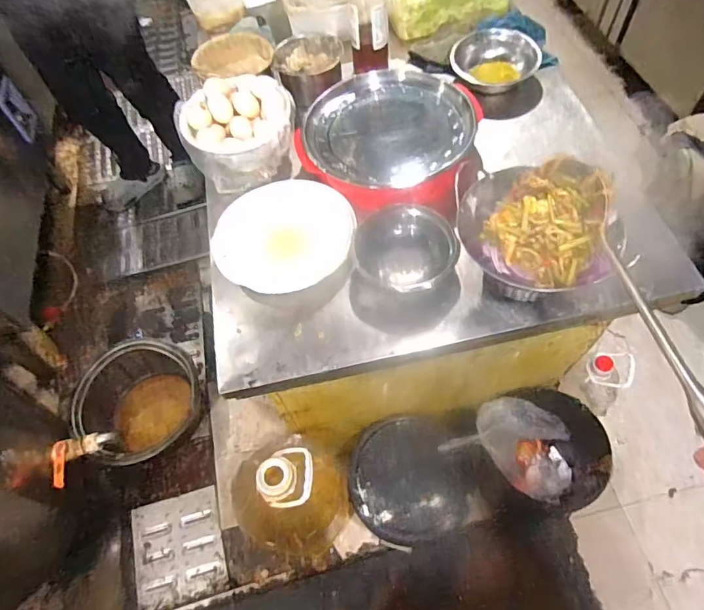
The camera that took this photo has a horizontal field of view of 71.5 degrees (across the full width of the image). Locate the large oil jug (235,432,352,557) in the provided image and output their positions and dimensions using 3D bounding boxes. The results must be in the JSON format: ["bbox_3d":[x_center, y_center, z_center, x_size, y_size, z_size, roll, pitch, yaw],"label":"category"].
[{"bbox_3d":[-0.138,0.471,1.206,0.260,0.507,0.214,-25,61,-11],"label":"large oil jug"}]

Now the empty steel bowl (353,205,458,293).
[{"bbox_3d":[0.085,-0.096,0.840,0.161,0.080,0.156,-2,60,3],"label":"empty steel bowl"}]

